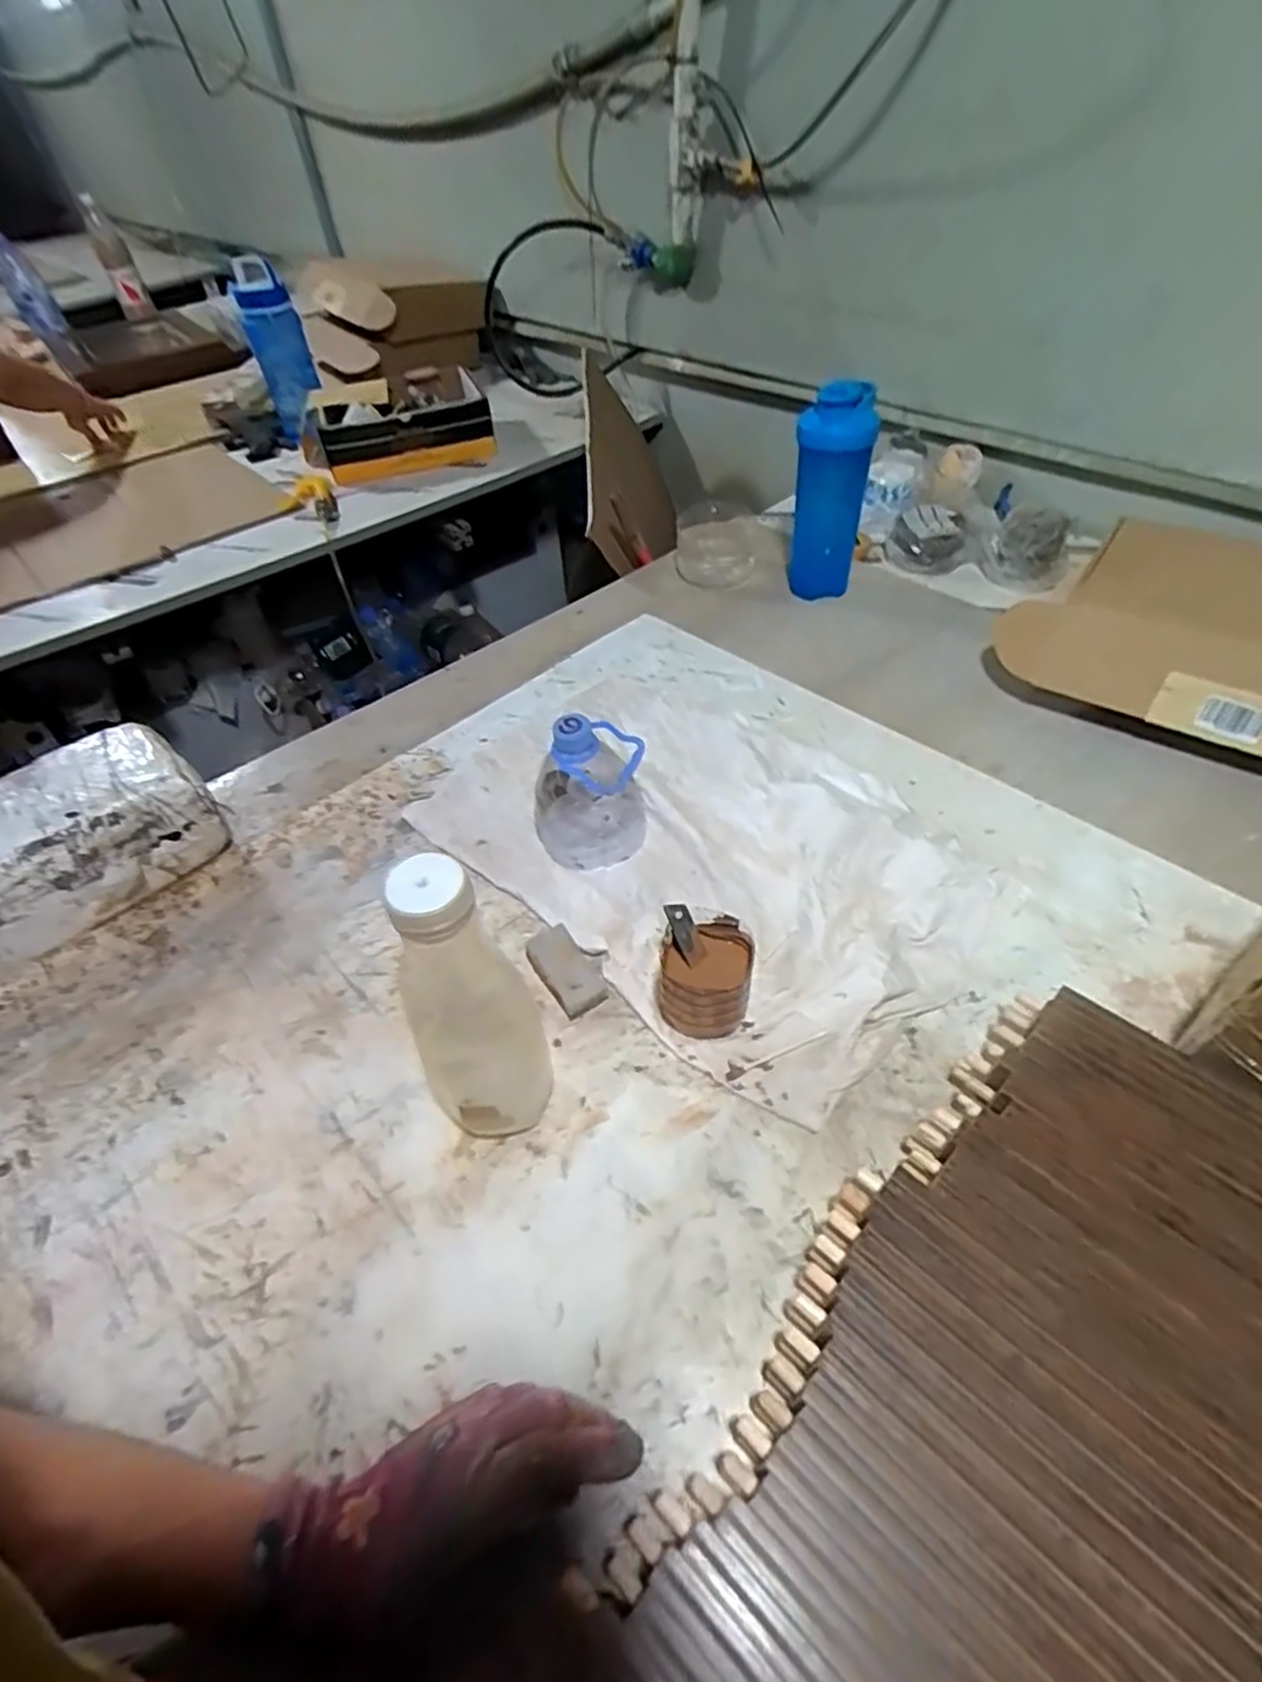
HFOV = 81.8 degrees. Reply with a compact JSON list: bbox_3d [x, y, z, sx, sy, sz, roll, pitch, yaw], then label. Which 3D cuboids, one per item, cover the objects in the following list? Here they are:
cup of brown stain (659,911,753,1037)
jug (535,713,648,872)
[{"bbox_3d":[0.053,0.099,0.512,0.059,0.063,0.073,7,48,11],"label":"cup of brown stain"},{"bbox_3d":[-0.035,-0.048,0.617,0.095,0.122,0.080,-29,51,-19],"label":"jug"}]

